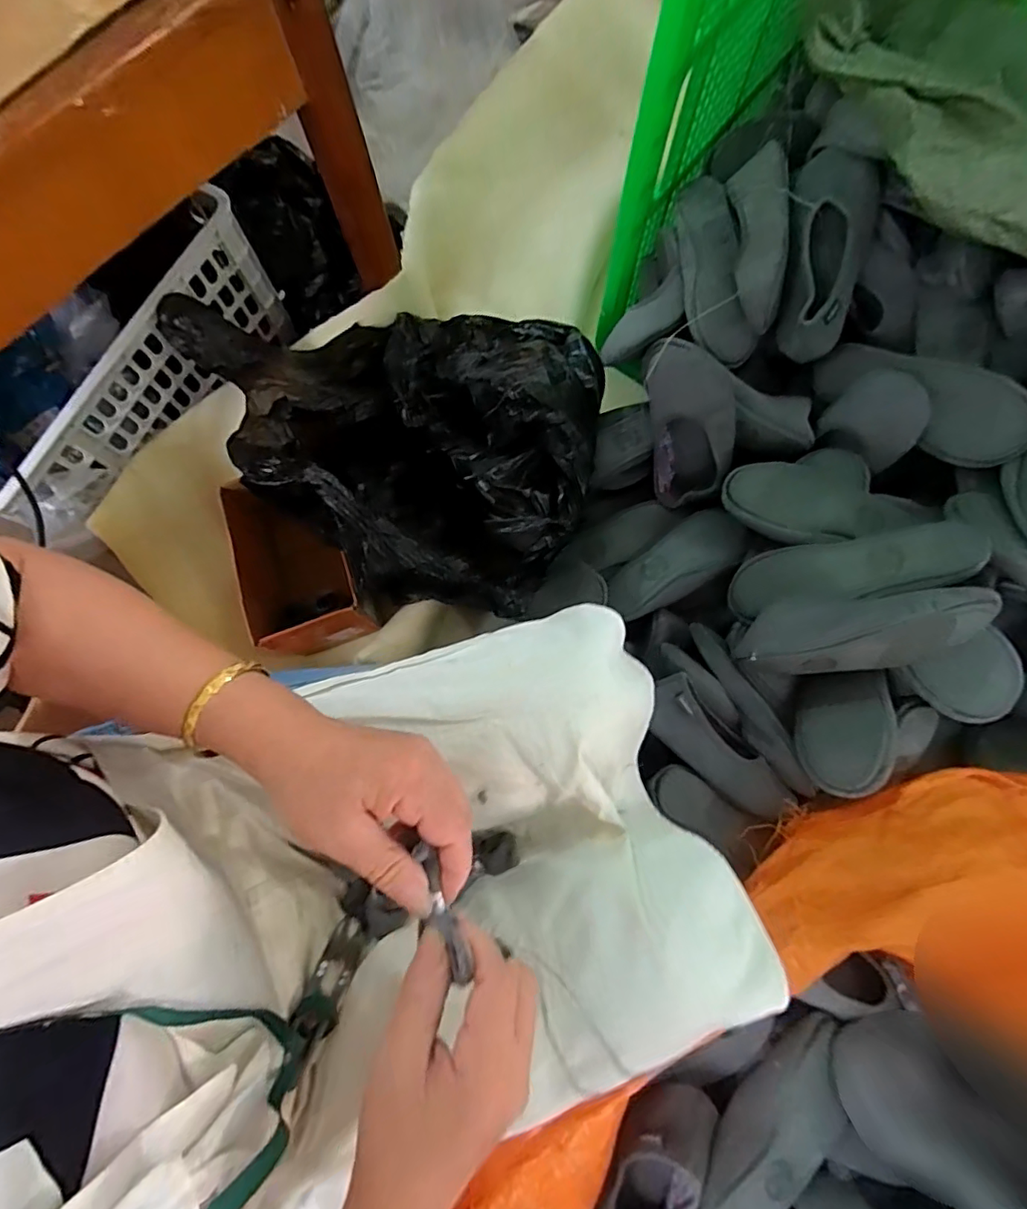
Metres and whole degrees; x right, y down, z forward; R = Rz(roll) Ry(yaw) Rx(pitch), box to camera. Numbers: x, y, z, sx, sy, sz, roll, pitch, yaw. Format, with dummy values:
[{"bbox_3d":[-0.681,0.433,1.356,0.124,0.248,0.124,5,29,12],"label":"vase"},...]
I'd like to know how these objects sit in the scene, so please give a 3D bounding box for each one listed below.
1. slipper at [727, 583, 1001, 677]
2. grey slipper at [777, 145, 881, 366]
[{"bbox_3d":[0.358,0.028,0.591,0.235,0.066,0.080,-11,78,27],"label":"slipper"},{"bbox_3d":[0.360,-0.409,0.672,0.106,0.083,0.214,20,80,4],"label":"grey slipper"}]

